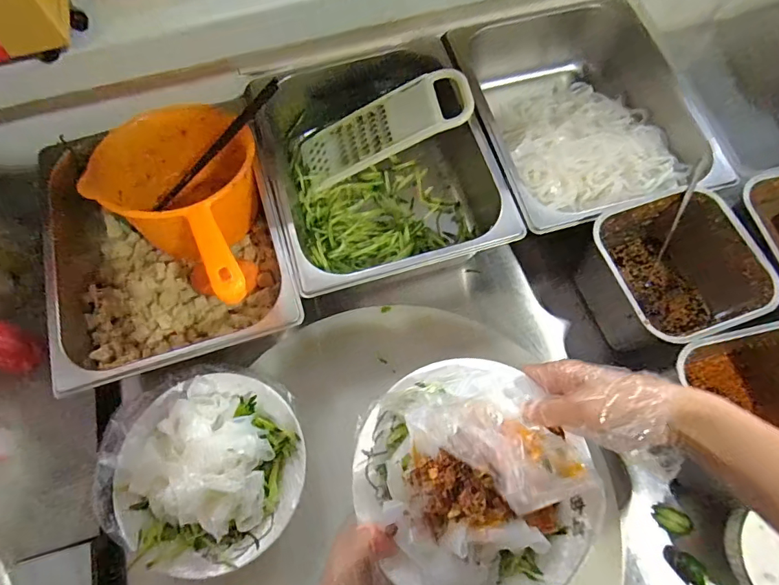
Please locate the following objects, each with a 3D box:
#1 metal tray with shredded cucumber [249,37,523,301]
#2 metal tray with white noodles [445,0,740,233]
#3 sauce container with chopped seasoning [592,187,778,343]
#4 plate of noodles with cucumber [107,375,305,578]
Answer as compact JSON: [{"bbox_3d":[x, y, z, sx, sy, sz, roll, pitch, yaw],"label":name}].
[{"bbox_3d":[-0.013,-0.157,0.600,0.264,0.097,0.318,-16,68,-4],"label":"metal tray with shredded cucumber"},{"bbox_3d":[0.238,-0.237,0.623,0.254,0.106,0.333,-16,68,-5],"label":"metal tray with white noodles"},{"bbox_3d":[0.310,-0.023,0.529,0.158,0.107,0.166,-18,68,-5],"label":"sauce container with chopped seasoning"},{"bbox_3d":[-0.185,0.169,0.448,0.188,0.065,0.178,-1,68,2],"label":"plate of noodles with cucumber"}]

